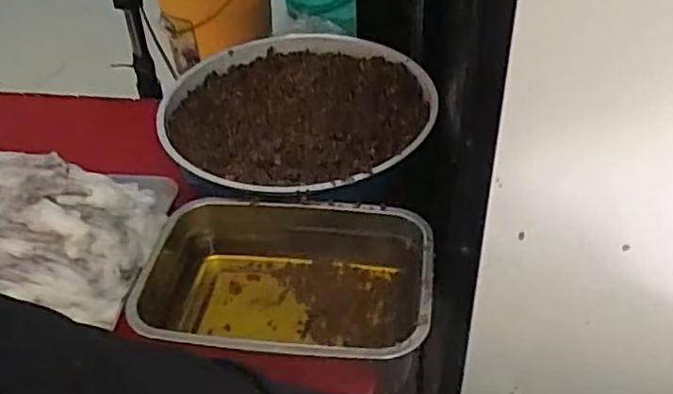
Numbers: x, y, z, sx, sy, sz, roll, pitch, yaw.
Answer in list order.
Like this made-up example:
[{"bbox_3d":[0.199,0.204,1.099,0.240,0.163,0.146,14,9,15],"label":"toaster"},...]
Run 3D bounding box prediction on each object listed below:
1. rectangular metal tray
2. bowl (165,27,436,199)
[{"bbox_3d":[-0.044,0.079,0.513,0.227,0.081,0.145,3,41,6],"label":"rectangular metal tray"},{"bbox_3d":[-0.037,-0.074,0.659,0.256,0.063,0.250,-1,41,1],"label":"bowl"}]

